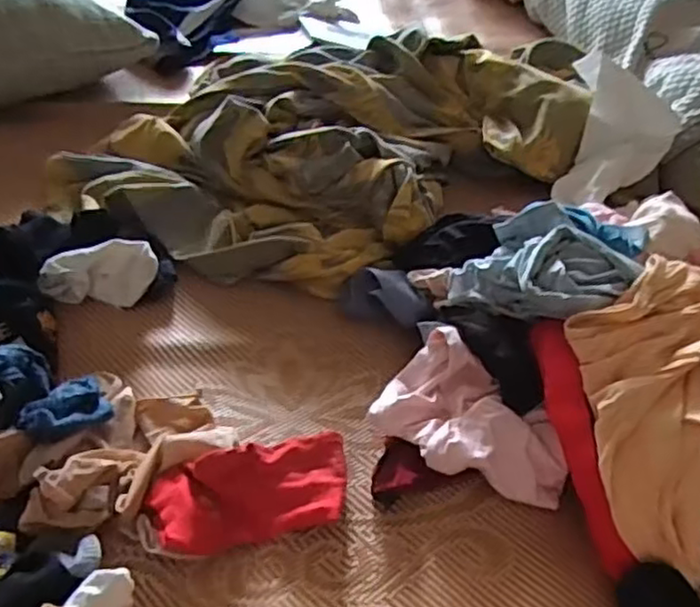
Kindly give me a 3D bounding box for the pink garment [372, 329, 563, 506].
[{"bbox_3d":[0.115,0.112,0.626,0.180,0.059,0.116,28,50,22],"label":"pink garment"}]

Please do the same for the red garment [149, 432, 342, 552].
[{"bbox_3d":[-0.083,0.162,0.584,0.165,0.037,0.081,-9,47,-13],"label":"red garment"}]

